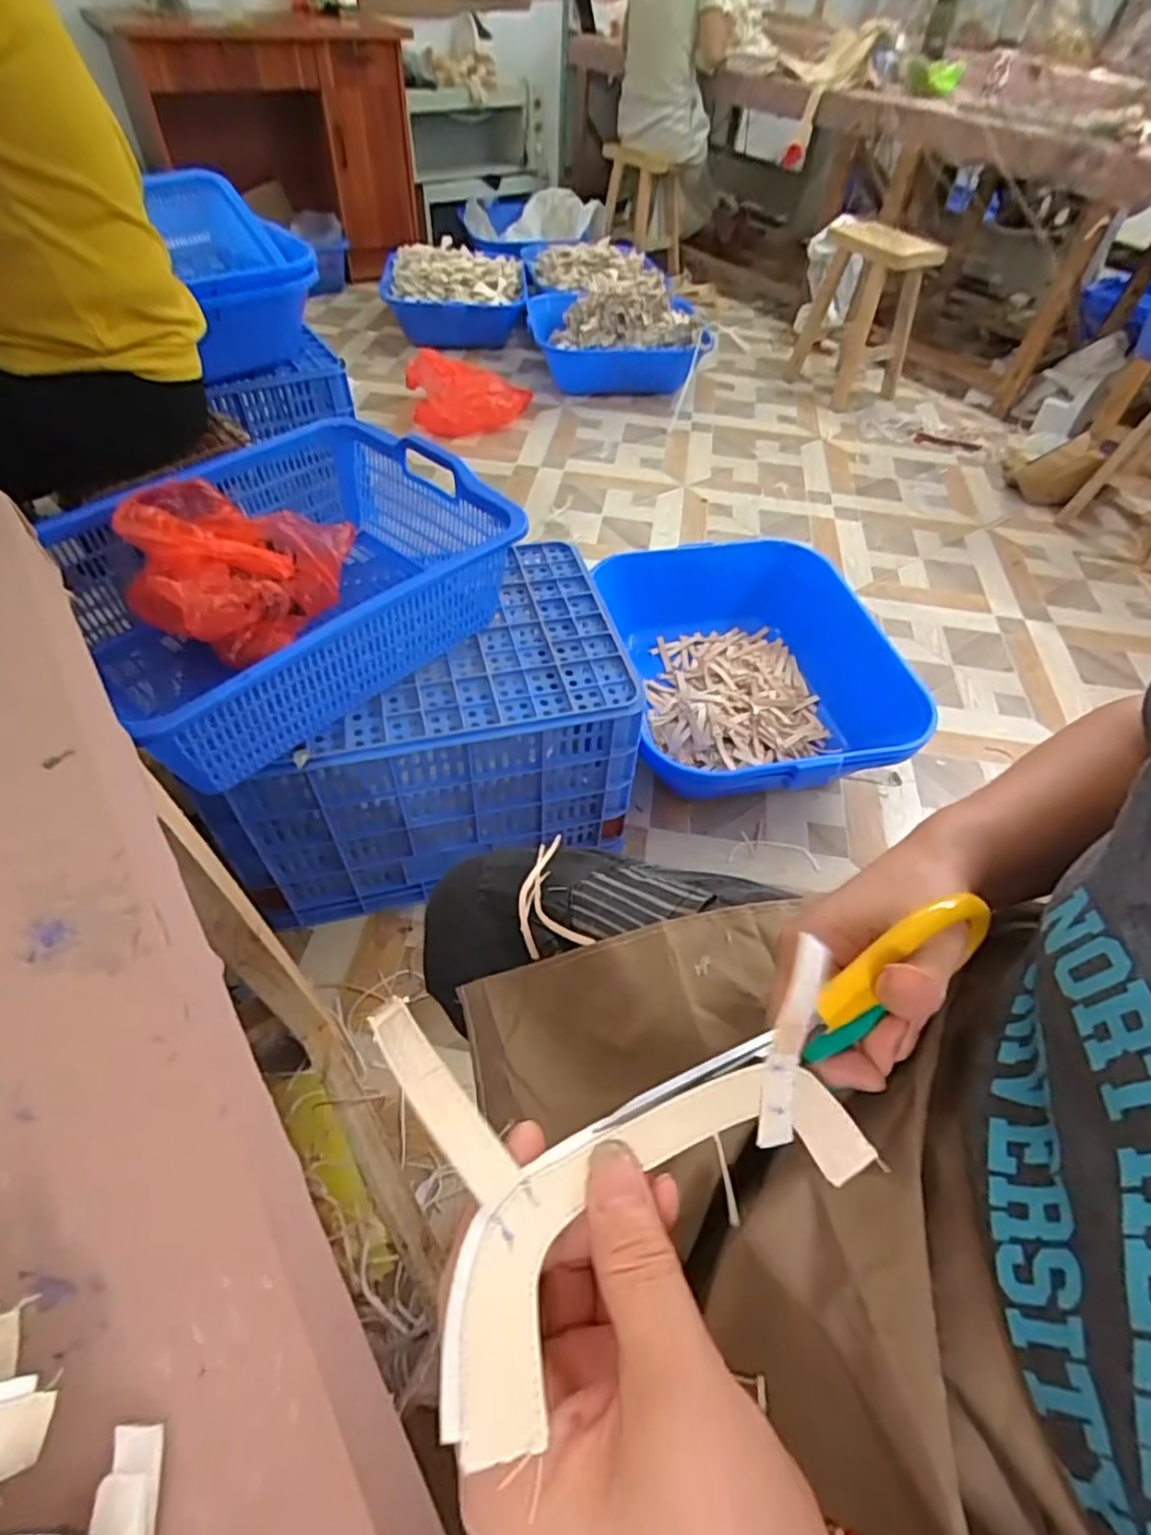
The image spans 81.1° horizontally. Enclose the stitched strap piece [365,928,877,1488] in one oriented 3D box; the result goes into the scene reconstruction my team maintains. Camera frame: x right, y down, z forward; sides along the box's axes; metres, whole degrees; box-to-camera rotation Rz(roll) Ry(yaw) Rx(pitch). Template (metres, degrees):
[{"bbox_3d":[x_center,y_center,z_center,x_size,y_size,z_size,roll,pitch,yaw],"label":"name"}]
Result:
[{"bbox_3d":[0.024,0.106,0.213,0.150,0.050,0.113,-6,51,-23],"label":"stitched strap piece"}]

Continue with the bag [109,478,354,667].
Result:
[{"bbox_3d":[-0.426,-0.232,0.823,0.232,0.122,0.234,10,50,2],"label":"bag"}]

